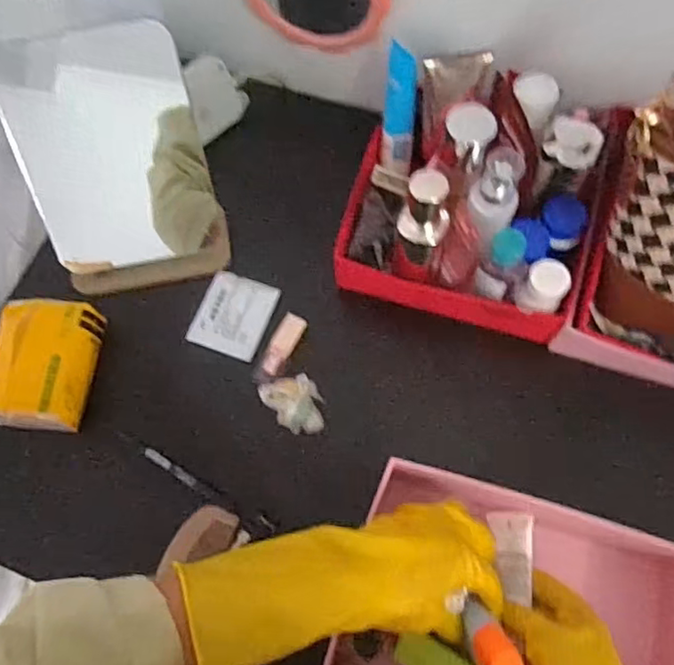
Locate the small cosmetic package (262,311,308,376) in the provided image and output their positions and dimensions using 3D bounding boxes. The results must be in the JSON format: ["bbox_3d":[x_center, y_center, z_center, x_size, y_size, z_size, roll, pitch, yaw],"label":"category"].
[{"bbox_3d":[-0.052,0.013,0.604,0.023,0.022,0.063,24,72,11],"label":"small cosmetic package"}]

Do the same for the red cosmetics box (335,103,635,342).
[{"bbox_3d":[0.130,-0.122,0.571,0.233,0.171,0.164,17,71,8],"label":"red cosmetics box"}]

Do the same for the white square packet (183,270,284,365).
[{"bbox_3d":[-0.106,-0.019,0.630,0.073,0.010,0.083,19,71,9],"label":"white square packet"}]

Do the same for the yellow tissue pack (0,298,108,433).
[{"bbox_3d":[-0.293,0.031,0.596,0.101,0.057,0.124,5,69,4],"label":"yellow tissue pack"}]

